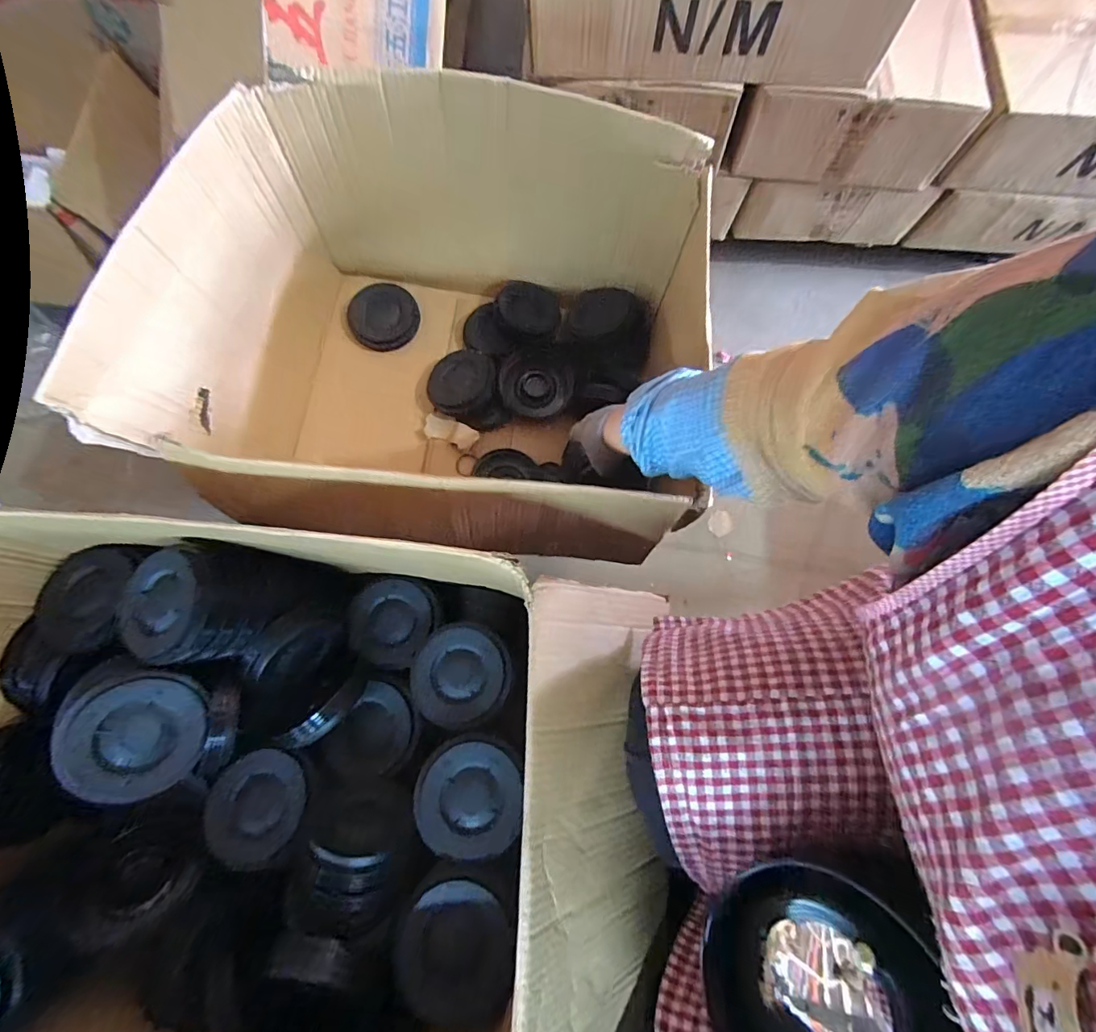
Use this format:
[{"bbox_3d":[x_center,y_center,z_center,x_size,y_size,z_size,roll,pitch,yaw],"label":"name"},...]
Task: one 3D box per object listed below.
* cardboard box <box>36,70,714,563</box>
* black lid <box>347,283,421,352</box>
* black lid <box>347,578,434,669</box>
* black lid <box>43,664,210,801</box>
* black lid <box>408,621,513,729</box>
[{"bbox_3d":[-0.169,-0.246,0.720,0.686,0.394,0.528,10,75,1],"label":"cardboard box"},{"bbox_3d":[-0.288,-0.350,0.858,0.117,0.016,0.113,-1,94,-10],"label":"black lid"},{"bbox_3d":[-0.208,0.139,0.644,0.101,0.014,0.108,6,69,-17],"label":"black lid"},{"bbox_3d":[-0.413,0.216,0.490,0.125,0.017,0.116,13,72,-45],"label":"black lid"},{"bbox_3d":[-0.109,0.193,0.598,0.125,0.016,0.117,-3,72,9],"label":"black lid"}]

